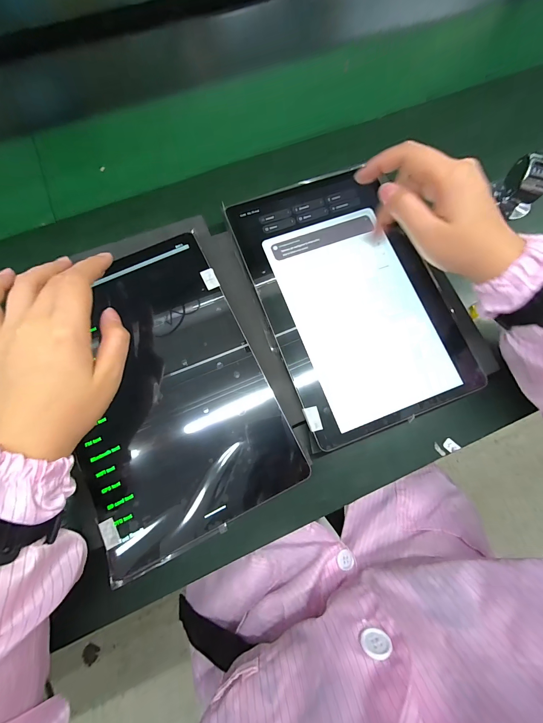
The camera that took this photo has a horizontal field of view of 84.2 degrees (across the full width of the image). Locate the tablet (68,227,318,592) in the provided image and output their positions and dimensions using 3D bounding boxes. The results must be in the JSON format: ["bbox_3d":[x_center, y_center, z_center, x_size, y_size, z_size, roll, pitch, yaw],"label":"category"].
[{"bbox_3d":[-0.092,0.018,0.262,0.163,0.007,0.254,-24,77,-7],"label":"tablet"}]

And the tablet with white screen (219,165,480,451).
[{"bbox_3d":[0.075,-0.067,0.288,0.167,0.010,0.250,-20,77,-6],"label":"tablet with white screen"}]

